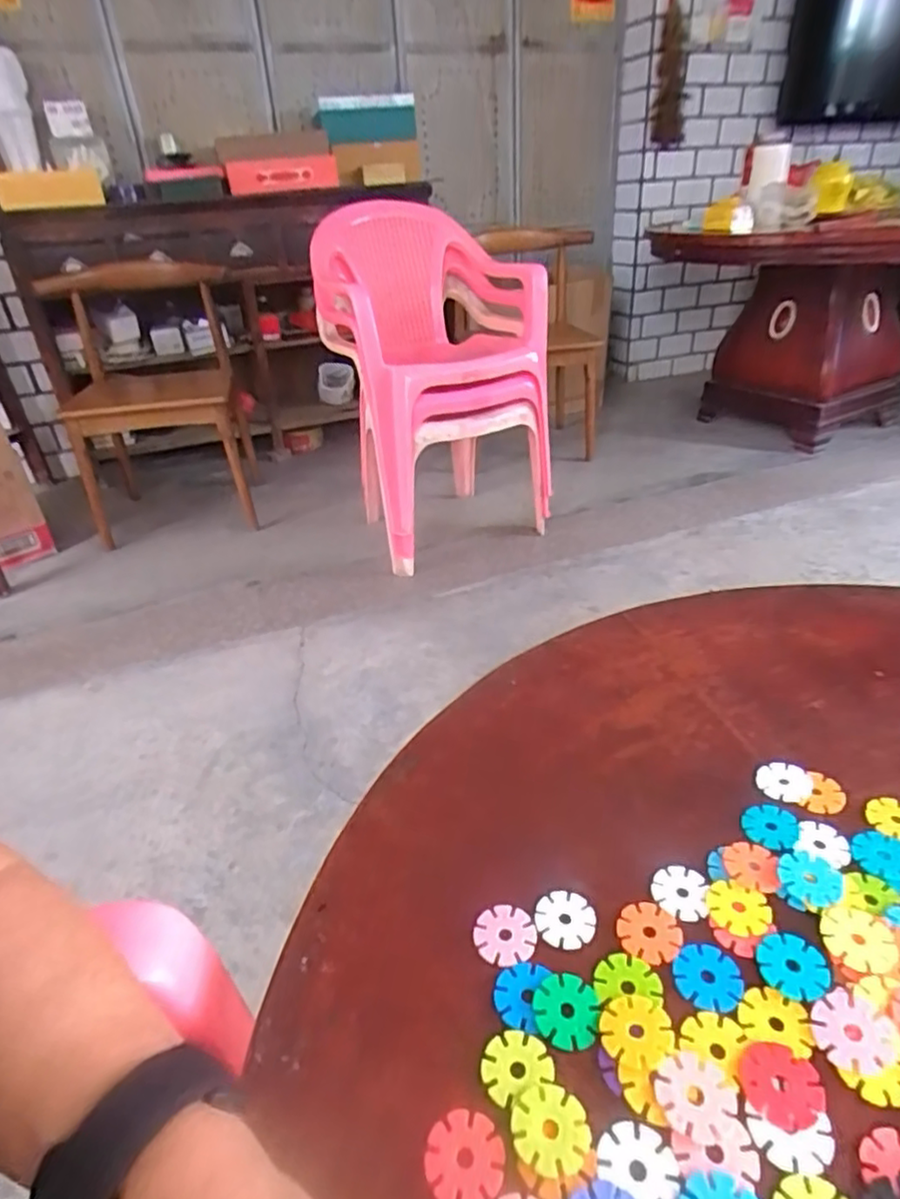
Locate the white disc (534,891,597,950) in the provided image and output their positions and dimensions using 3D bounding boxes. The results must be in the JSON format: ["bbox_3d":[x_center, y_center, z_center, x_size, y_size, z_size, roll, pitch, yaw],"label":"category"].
[{"bbox_3d":[0.061,0.171,0.349,0.031,0.005,0.029,-3,32,2],"label":"white disc"}]

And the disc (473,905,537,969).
[{"bbox_3d":[0.029,0.175,0.342,0.032,0.004,0.030,-3,32,2],"label":"disc"}]

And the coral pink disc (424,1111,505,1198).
[{"bbox_3d":[0.006,0.225,0.264,0.030,0.004,0.031,-3,32,2],"label":"coral pink disc"}]

